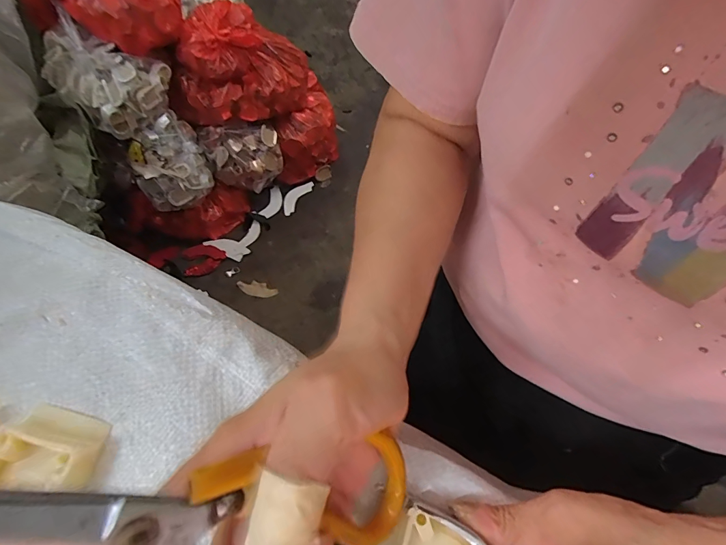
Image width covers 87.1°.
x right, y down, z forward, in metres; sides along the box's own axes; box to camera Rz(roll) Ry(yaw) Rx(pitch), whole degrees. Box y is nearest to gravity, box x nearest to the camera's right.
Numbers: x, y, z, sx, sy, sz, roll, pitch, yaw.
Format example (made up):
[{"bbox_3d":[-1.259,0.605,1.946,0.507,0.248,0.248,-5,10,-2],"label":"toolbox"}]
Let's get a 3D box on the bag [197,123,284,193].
[{"bbox_3d":[-0.308,-0.296,0.997,0.186,0.121,0.119,-12,64,-8],"label":"bag"}]

